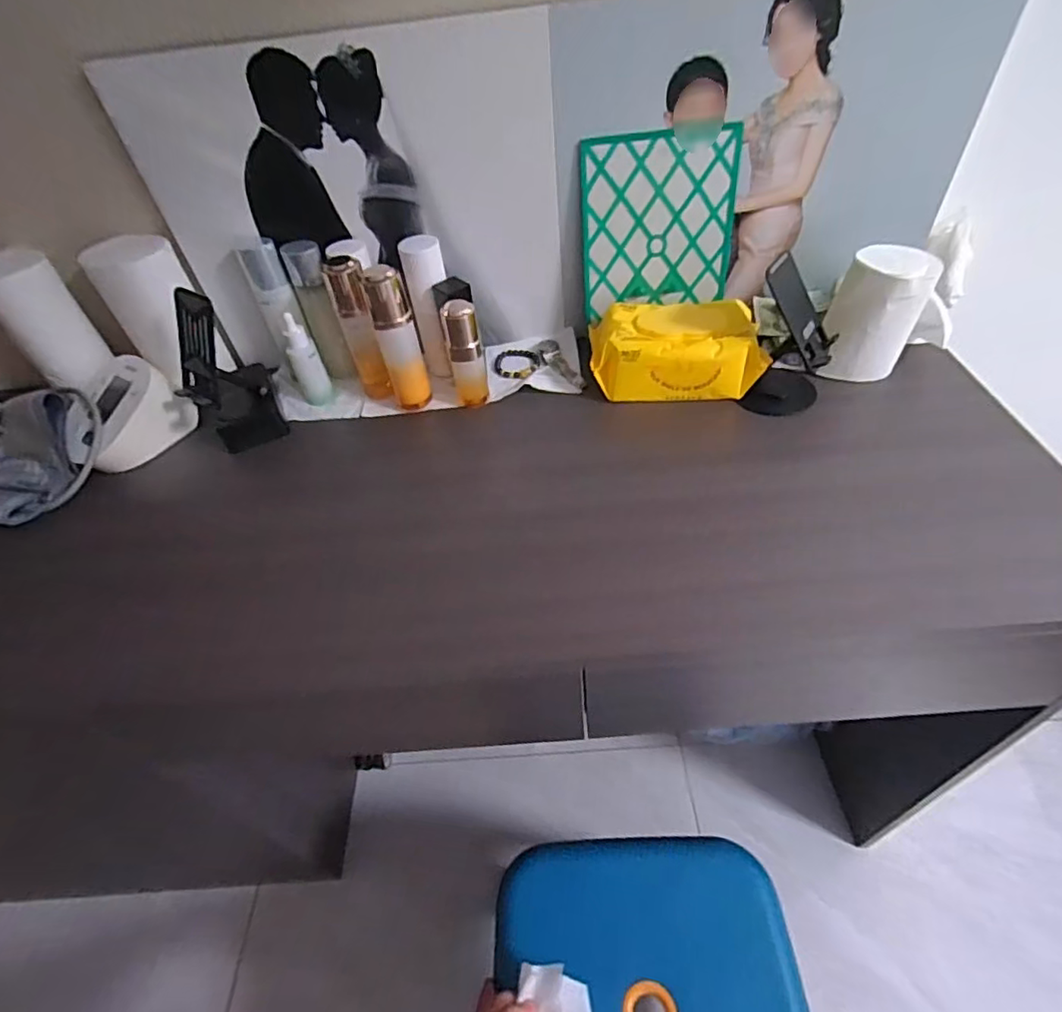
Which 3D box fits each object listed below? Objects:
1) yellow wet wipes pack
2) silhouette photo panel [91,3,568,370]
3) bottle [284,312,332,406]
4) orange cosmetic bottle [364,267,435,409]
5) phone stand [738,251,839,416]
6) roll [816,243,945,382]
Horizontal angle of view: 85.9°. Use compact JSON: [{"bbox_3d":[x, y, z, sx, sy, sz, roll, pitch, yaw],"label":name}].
[{"bbox_3d":[0.165,-0.180,0.657,0.190,0.067,0.110,-3,47,4],"label":"yellow wet wipes pack"},{"bbox_3d":[-0.188,-0.326,0.650,0.447,0.315,0.027,-7,47,1],"label":"silhouette photo panel"},{"bbox_3d":[-0.272,-0.173,0.682,0.028,0.102,0.036,9,49,15],"label":"bottle"},{"bbox_3d":[-0.145,-0.181,0.631,0.042,0.153,0.035,-18,48,-9],"label":"orange cosmetic bottle"},{"bbox_3d":[0.280,-0.175,0.606,0.077,0.141,0.082,18,52,22],"label":"phone stand"},{"bbox_3d":[0.369,-0.201,0.616,0.082,0.127,0.073,25,55,27],"label":"roll"}]

